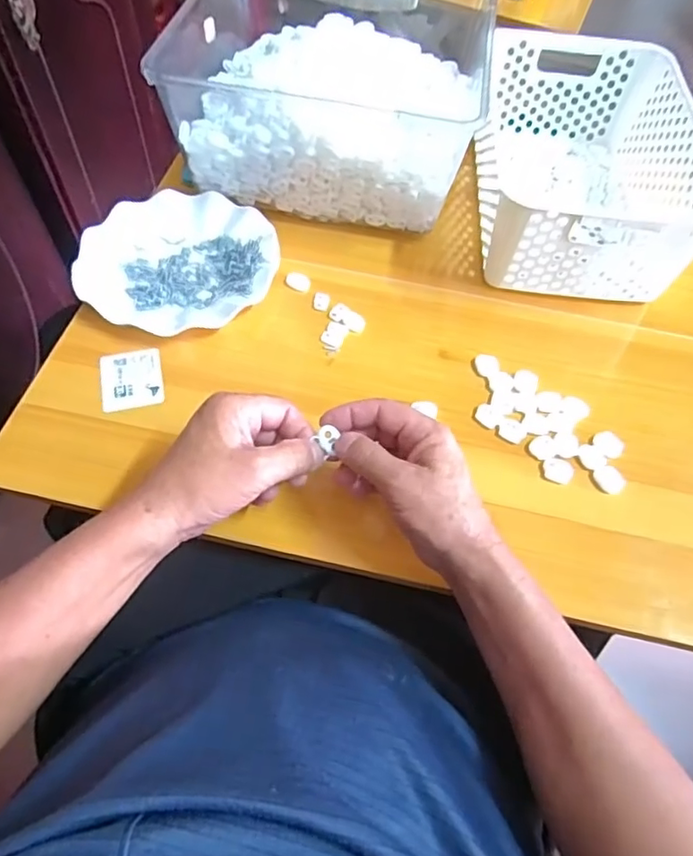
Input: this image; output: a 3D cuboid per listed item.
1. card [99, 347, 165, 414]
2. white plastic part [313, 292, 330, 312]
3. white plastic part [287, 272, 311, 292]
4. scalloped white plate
[{"bbox_3d":[-0.185,-0.042,0.483,0.050,0.004,0.059,-10,63,-12],"label":"card"},{"bbox_3d":[-0.024,-0.122,0.536,0.016,0.004,0.022,9,58,1],"label":"white plastic part"},{"bbox_3d":[-0.046,-0.143,0.546,0.024,0.006,0.017,33,62,15],"label":"white plastic part"},{"bbox_3d":[-0.162,-0.161,0.542,0.181,0.024,0.171,2,58,-3],"label":"scalloped white plate"}]

